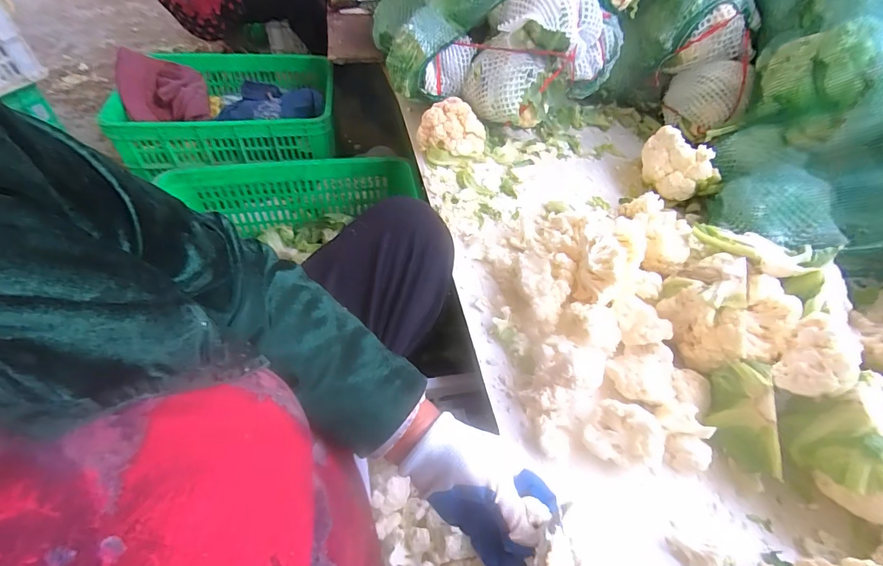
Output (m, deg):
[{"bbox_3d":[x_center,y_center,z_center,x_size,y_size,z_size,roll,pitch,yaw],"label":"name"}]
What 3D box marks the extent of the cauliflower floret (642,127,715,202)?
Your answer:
[{"bbox_3d":[0.424,-0.221,0.768,0.121,0.086,0.084,30,56,17],"label":"cauliflower floret"}]

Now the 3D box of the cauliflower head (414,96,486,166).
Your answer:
[{"bbox_3d":[0.018,-0.284,0.799,0.102,0.075,0.111,3,52,-3],"label":"cauliflower head"}]

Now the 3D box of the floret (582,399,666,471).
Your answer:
[{"bbox_3d":[0.208,0.177,0.490,0.083,0.069,0.065,14,52,5],"label":"floret"}]

